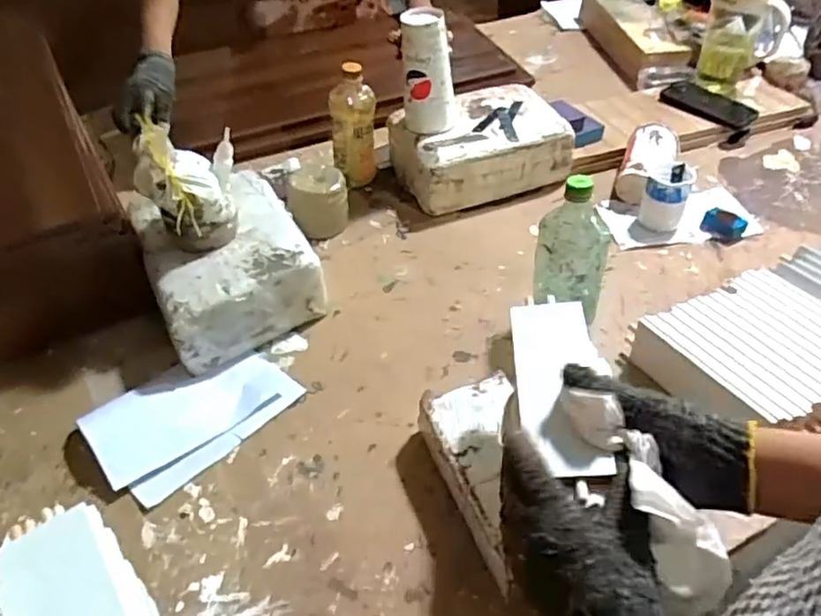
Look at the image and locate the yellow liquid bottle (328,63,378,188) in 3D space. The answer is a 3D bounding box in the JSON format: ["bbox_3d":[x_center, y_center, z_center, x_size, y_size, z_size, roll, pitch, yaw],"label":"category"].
[{"bbox_3d":[-0.093,-0.296,1.013,0.075,0.197,0.089,-7,41,-3],"label":"yellow liquid bottle"}]

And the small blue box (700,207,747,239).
[{"bbox_3d":[0.467,-0.126,0.916,0.057,0.032,0.030,25,51,23],"label":"small blue box"}]

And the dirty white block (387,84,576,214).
[{"bbox_3d":[0.116,-0.270,1.038,0.271,0.105,0.191,-17,42,-14],"label":"dirty white block"}]

